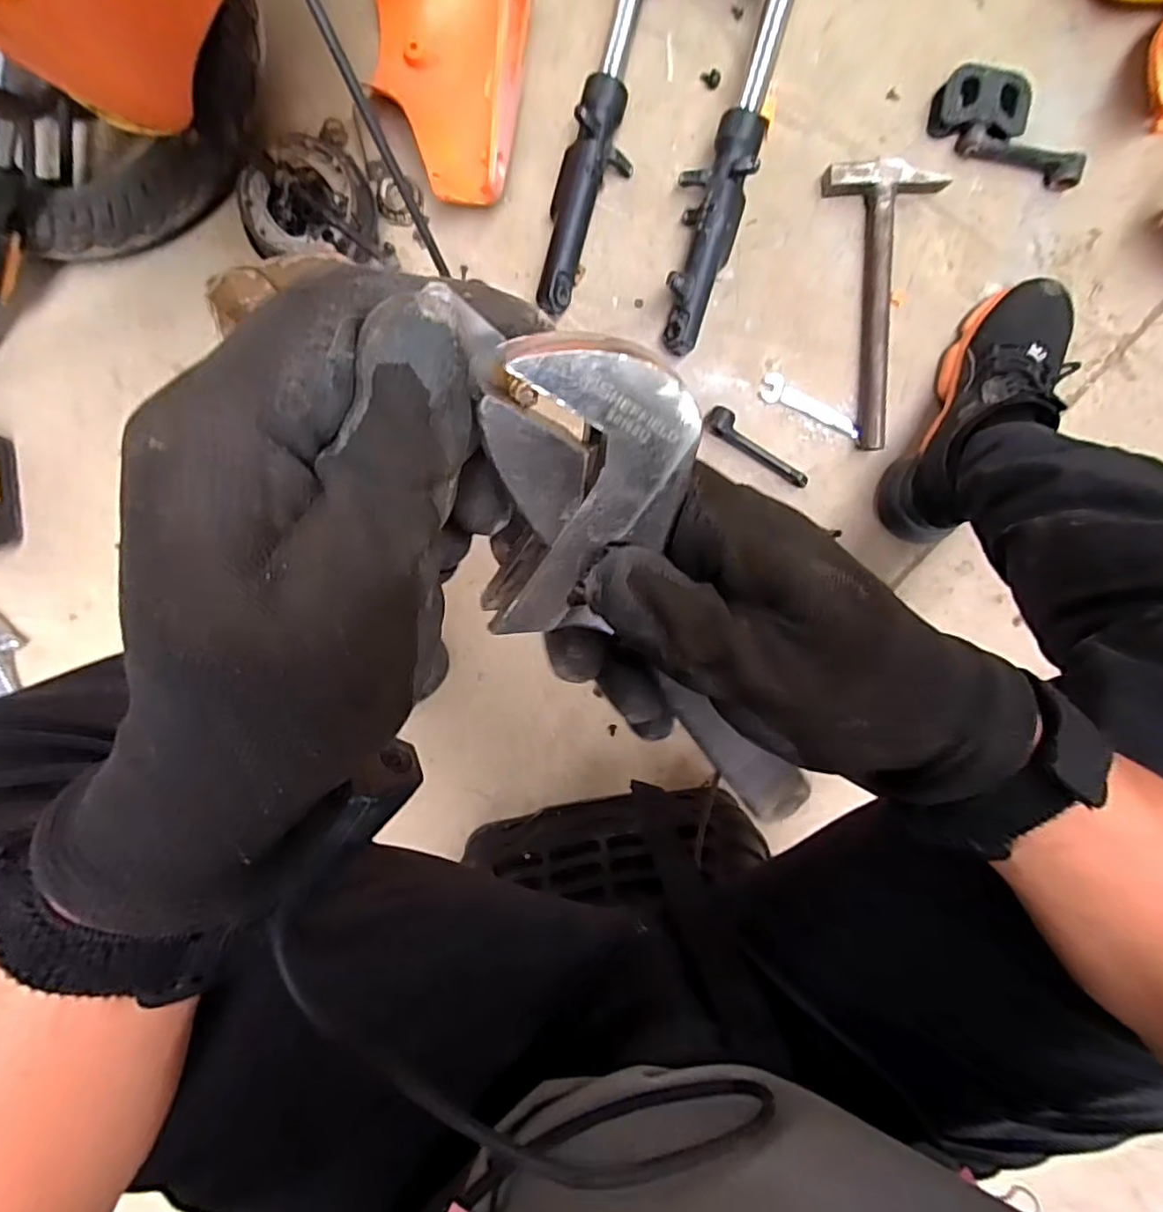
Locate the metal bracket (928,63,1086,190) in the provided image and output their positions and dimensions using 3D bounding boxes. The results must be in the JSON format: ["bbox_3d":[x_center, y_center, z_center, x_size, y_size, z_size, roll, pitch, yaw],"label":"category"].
[{"bbox_3d":[0.433,-0.485,0.611,0.163,0.028,0.076,16,95,-4],"label":"metal bracket"}]

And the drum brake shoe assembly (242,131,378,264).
[{"bbox_3d":[-0.258,-0.382,0.589,0.116,0.061,0.103,2,98,0],"label":"drum brake shoe assembly"}]

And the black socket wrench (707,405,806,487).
[{"bbox_3d":[0.184,-0.166,0.640,0.123,0.027,0.026,34,94,-5],"label":"black socket wrench"}]

